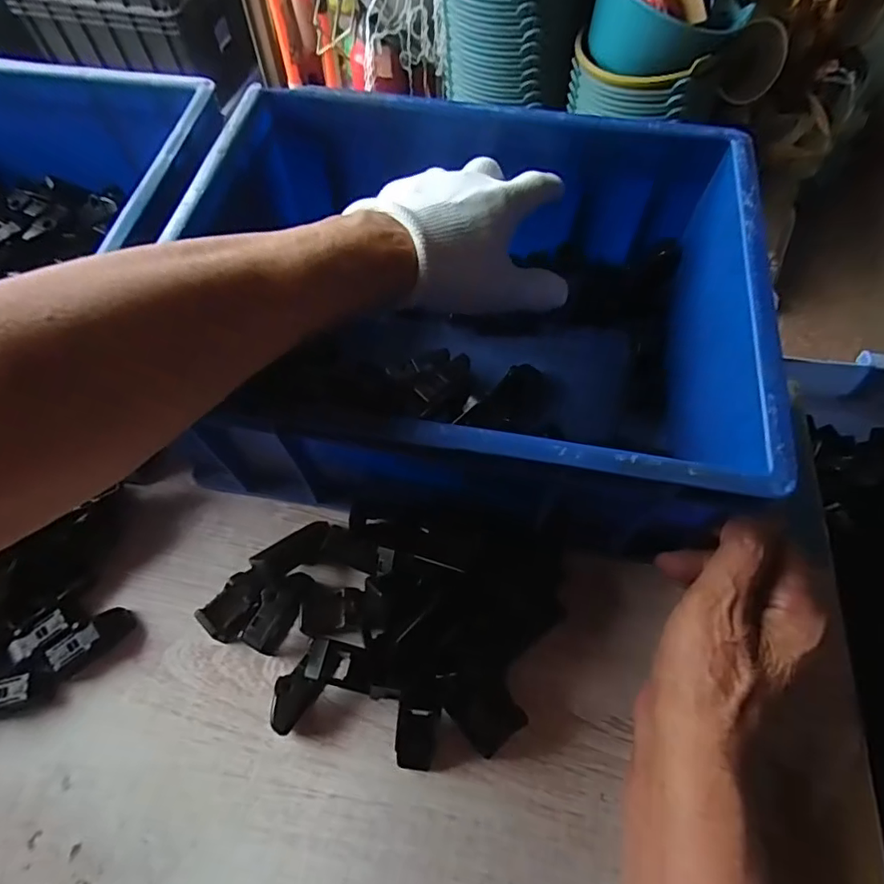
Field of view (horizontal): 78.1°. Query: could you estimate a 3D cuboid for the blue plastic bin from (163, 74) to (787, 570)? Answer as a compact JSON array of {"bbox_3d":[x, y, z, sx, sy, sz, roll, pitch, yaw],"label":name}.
[{"bbox_3d":[0.011,-0.085,0.359,0.332,0.124,0.257,9,63,4],"label":"blue plastic bin"}]

